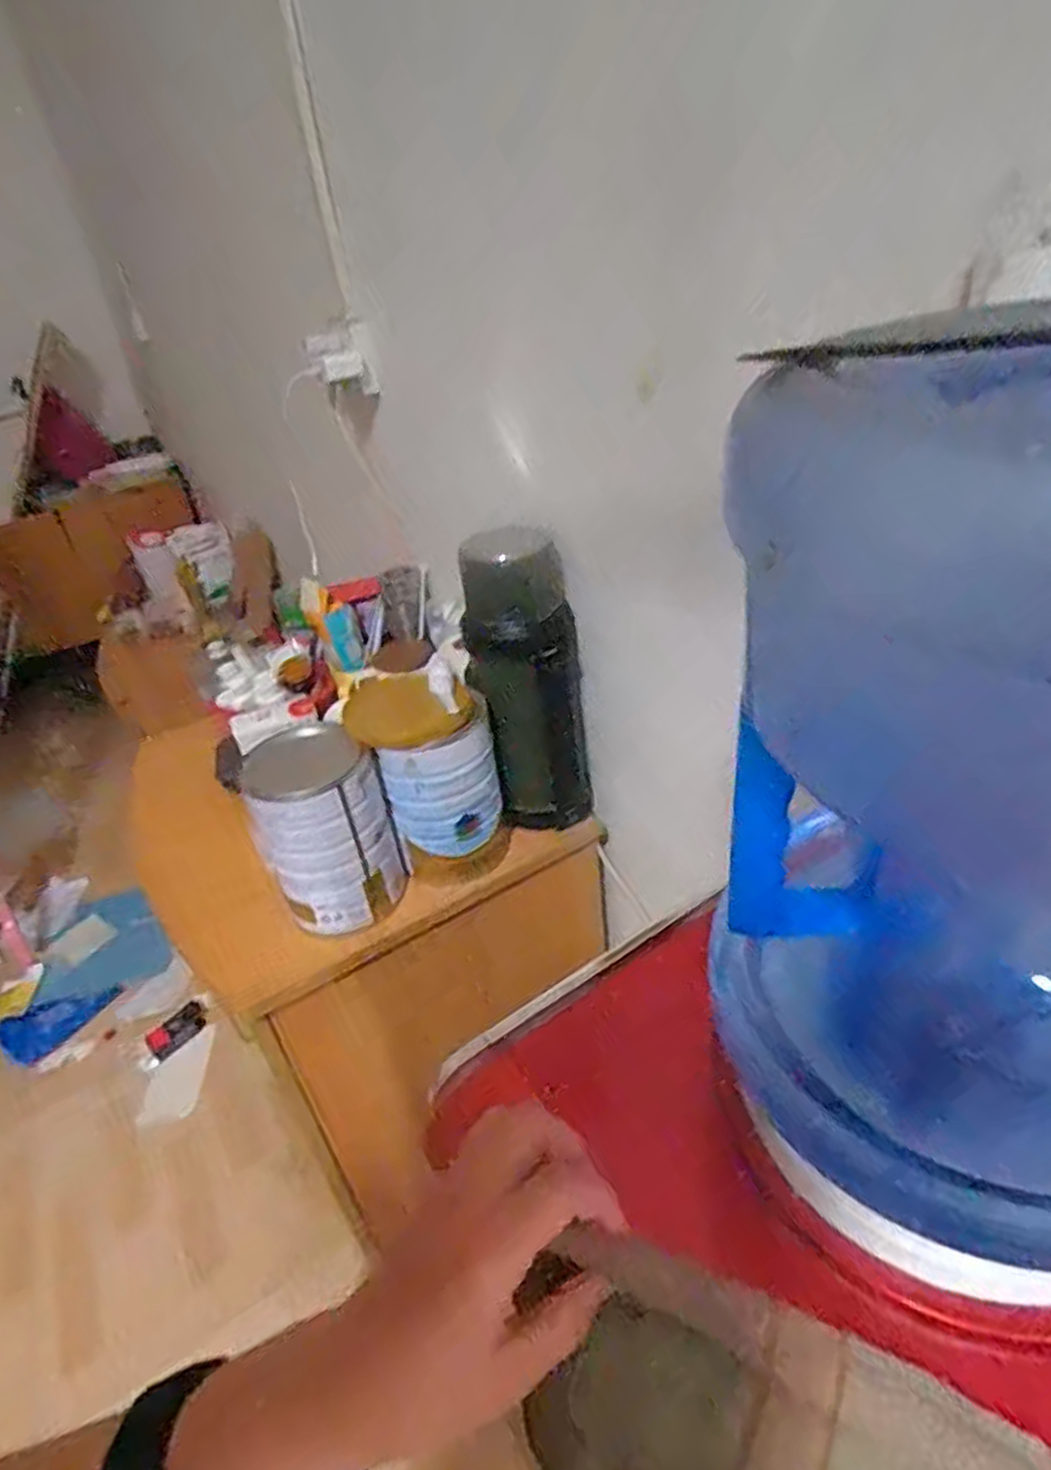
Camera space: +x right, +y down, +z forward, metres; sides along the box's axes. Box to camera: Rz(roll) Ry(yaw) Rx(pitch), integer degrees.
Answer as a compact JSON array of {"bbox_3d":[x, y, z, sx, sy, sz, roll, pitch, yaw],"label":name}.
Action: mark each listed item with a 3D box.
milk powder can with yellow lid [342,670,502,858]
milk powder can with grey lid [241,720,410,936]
[{"bbox_3d":[-0.112,0.028,0.831,0.117,0.148,0.145,-20,36,-18],"label":"milk powder can with yellow lid"},{"bbox_3d":[-0.202,0.094,0.789,0.125,0.169,0.124,-18,35,-15],"label":"milk powder can with grey lid"}]

